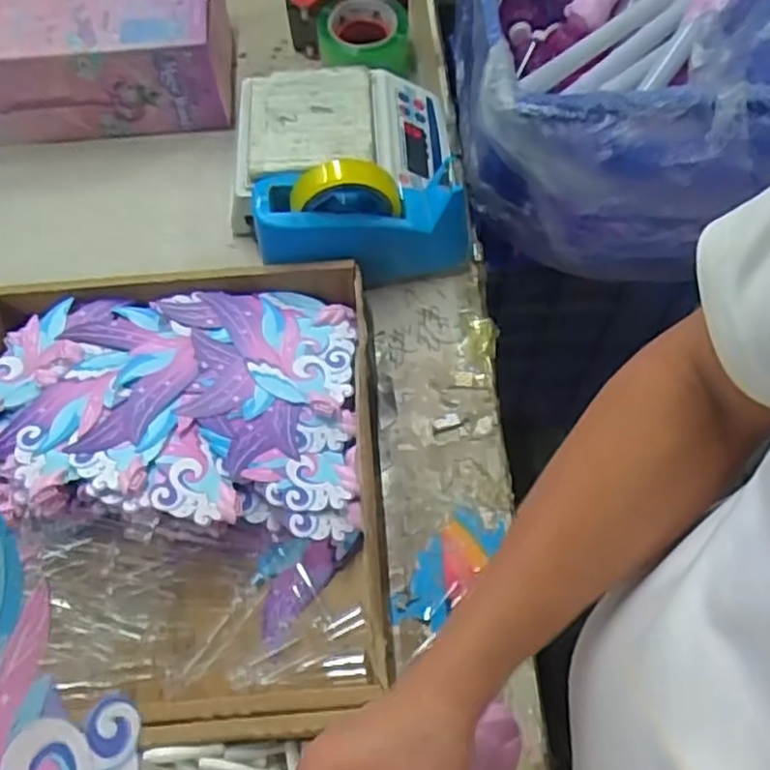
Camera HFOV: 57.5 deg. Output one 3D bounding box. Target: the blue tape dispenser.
[{"bbox_3d":[-0.019,-0.155,0.662,0.199,0.118,0.072,0,60,0],"label":"blue tape dispenser"}]

